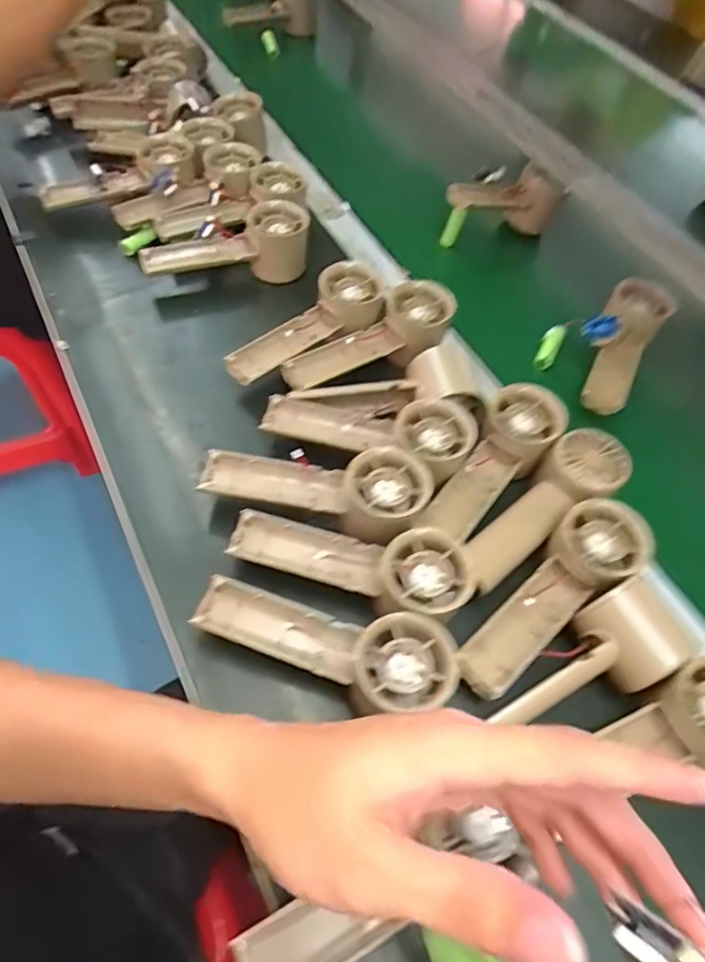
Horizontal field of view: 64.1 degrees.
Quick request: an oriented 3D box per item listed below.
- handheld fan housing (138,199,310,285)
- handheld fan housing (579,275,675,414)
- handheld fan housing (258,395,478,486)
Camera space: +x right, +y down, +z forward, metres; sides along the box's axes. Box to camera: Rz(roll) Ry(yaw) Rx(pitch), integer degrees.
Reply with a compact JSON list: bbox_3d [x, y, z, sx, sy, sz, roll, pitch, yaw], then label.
[{"bbox_3d":[-0.122,-0.228,0.545,0.157,0.052,0.059,-5,57,-9],"label":"handheld fan housing"},{"bbox_3d":[0.250,-0.128,0.524,0.054,0.040,0.159,30,59,15],"label":"handheld fan housing"},{"bbox_3d":[0.010,-0.033,0.429,0.159,0.042,0.061,7,56,-1],"label":"handheld fan housing"}]

